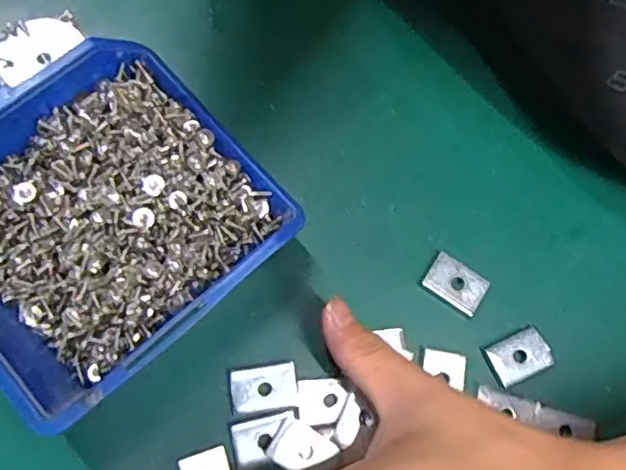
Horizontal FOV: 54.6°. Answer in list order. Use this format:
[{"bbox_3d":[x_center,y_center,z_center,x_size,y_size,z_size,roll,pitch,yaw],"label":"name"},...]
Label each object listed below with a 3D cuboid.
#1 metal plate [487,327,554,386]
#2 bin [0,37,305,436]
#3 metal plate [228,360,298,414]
[{"bbox_3d":[0.095,0.055,0.277,0.027,0.004,0.020,-24,79,-11],"label":"metal plate"},{"bbox_3d":[-0.085,-0.004,0.250,0.124,0.061,0.117,-41,81,-15],"label":"bin"},{"bbox_3d":[-0.022,0.066,0.265,0.029,0.004,0.019,-7,76,-7],"label":"metal plate"}]

